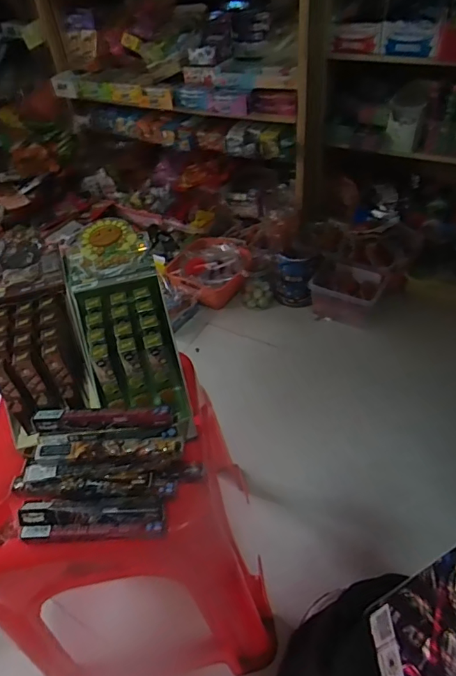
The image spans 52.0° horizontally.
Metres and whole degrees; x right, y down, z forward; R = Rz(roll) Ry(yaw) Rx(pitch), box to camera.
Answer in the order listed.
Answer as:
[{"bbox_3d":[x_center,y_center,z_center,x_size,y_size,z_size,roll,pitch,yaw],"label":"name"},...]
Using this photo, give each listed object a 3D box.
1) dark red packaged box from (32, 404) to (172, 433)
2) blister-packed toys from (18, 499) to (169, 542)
[{"bbox_3d":[-0.139,0.091,0.524,0.154,0.020,0.023,-2,45,4],"label":"dark red packaged box"},{"bbox_3d":[-0.146,0.196,0.510,0.161,0.040,0.039,-2,45,4],"label":"blister-packed toys"}]

